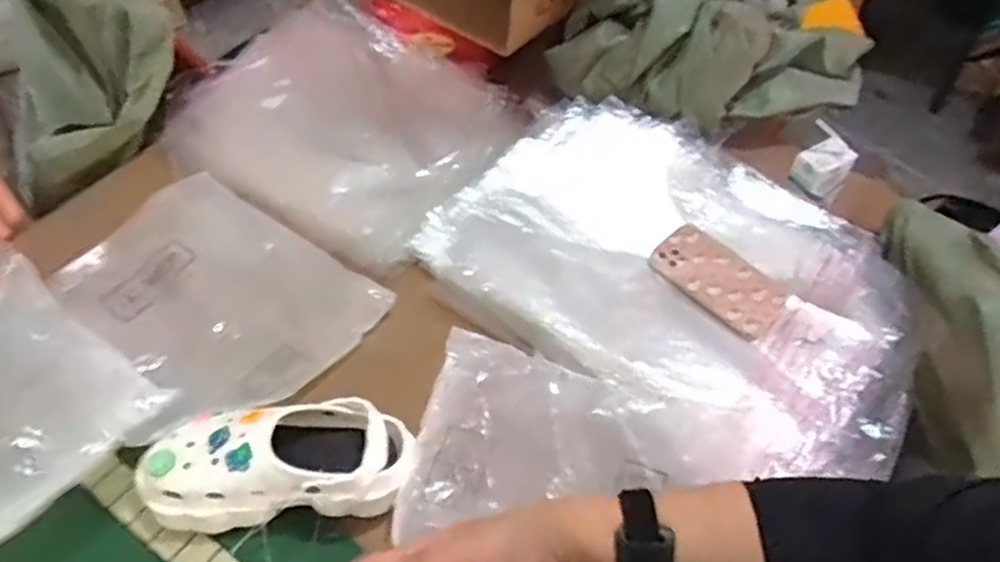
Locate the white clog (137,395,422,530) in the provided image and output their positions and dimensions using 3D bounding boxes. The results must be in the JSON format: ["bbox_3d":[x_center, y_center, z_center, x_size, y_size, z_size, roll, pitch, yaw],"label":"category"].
[{"bbox_3d":[-0.221,0.186,0.709,0.266,0.102,0.106,-7,53,-6],"label":"white clog"}]

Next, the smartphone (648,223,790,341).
[{"bbox_3d":[0.267,-0.002,0.859,0.157,0.017,0.085,41,75,17],"label":"smartphone"}]

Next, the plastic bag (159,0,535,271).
[{"bbox_3d":[-0.235,-0.222,1.007,0.439,0.040,0.364,30,69,17],"label":"plastic bag"}]

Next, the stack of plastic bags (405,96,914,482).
[{"bbox_3d":[0.212,-0.002,0.856,0.391,0.081,0.576,-38,62,-26],"label":"stack of plastic bags"}]

